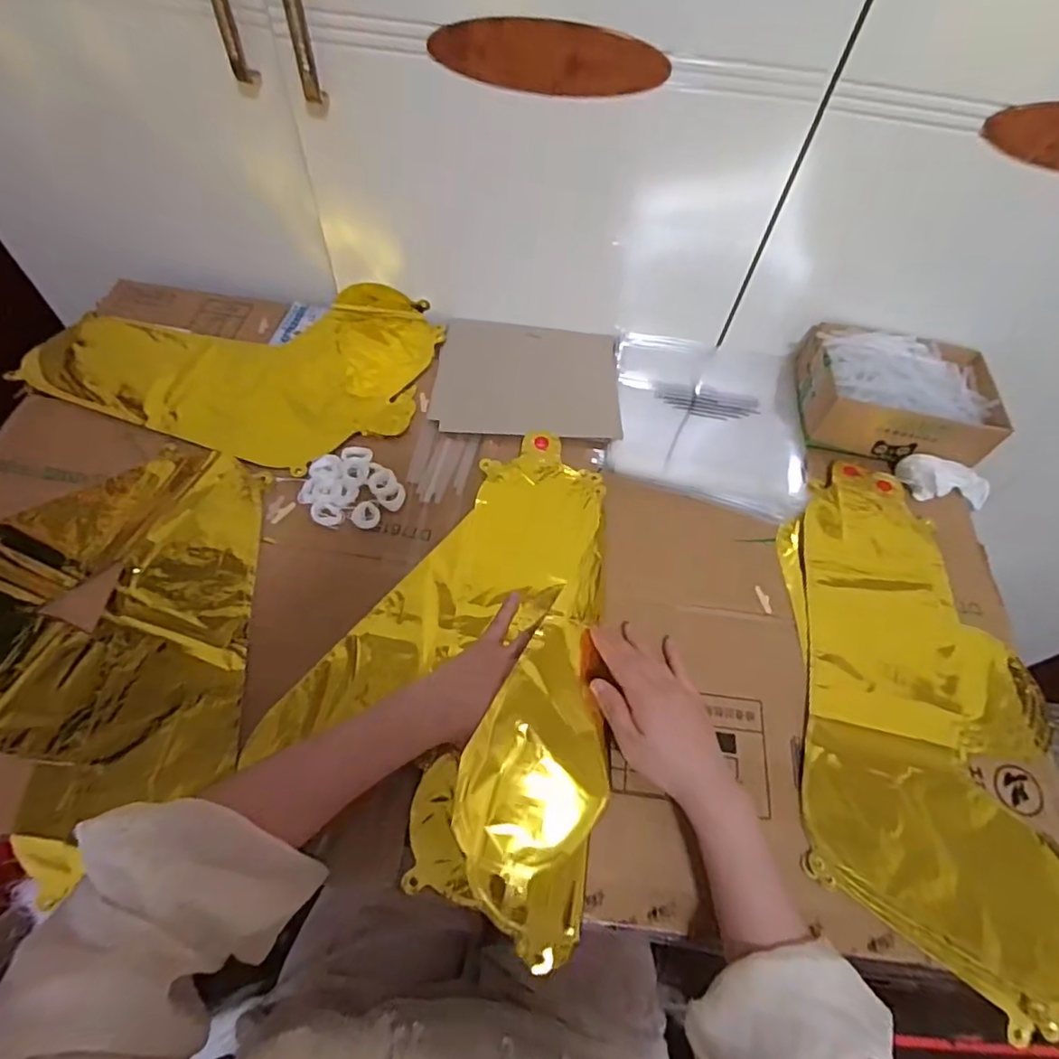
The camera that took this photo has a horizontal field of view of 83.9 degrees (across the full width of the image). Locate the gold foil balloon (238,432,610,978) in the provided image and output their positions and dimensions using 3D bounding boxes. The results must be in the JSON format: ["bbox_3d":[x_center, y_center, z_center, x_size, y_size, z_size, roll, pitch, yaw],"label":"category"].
[{"bbox_3d":[0.003,0.095,0.496,0.274,0.042,0.370,30,61,13],"label":"gold foil balloon"}]

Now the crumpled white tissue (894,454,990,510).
[{"bbox_3d":[0.440,-0.046,0.613,0.108,0.032,0.042,13,58,-13],"label":"crumpled white tissue"}]

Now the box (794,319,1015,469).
[{"bbox_3d":[0.391,-0.142,0.623,0.194,0.071,0.134,9,59,1],"label":"box"}]

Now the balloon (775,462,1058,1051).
[{"bbox_3d":[0.331,0.135,0.506,0.212,0.017,0.430,9,59,1],"label":"balloon"}]

